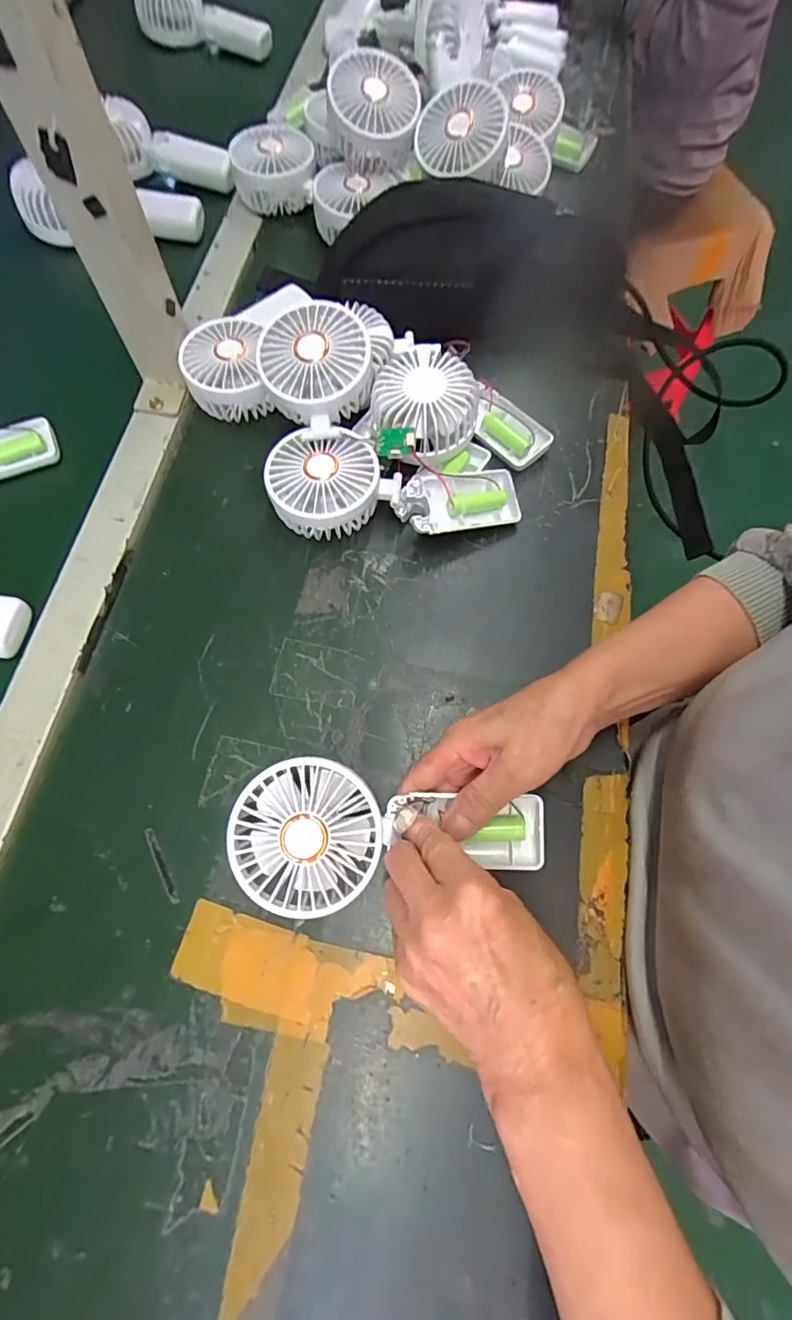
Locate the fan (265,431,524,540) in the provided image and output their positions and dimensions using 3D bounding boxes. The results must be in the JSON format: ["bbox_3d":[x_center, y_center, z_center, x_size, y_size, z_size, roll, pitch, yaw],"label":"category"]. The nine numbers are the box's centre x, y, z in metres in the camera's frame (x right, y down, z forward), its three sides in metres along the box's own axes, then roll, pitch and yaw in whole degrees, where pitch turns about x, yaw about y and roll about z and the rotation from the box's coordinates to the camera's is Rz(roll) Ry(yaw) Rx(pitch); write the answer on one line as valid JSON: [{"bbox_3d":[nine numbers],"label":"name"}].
[{"bbox_3d":[-0.001,-0.135,0.406,0.200,0.046,0.081,0,69,-1],"label":"fan"}]

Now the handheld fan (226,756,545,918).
[{"bbox_3d":[-0.004,0.106,0.302,0.182,0.032,0.080,4,69,-7],"label":"handheld fan"}]

